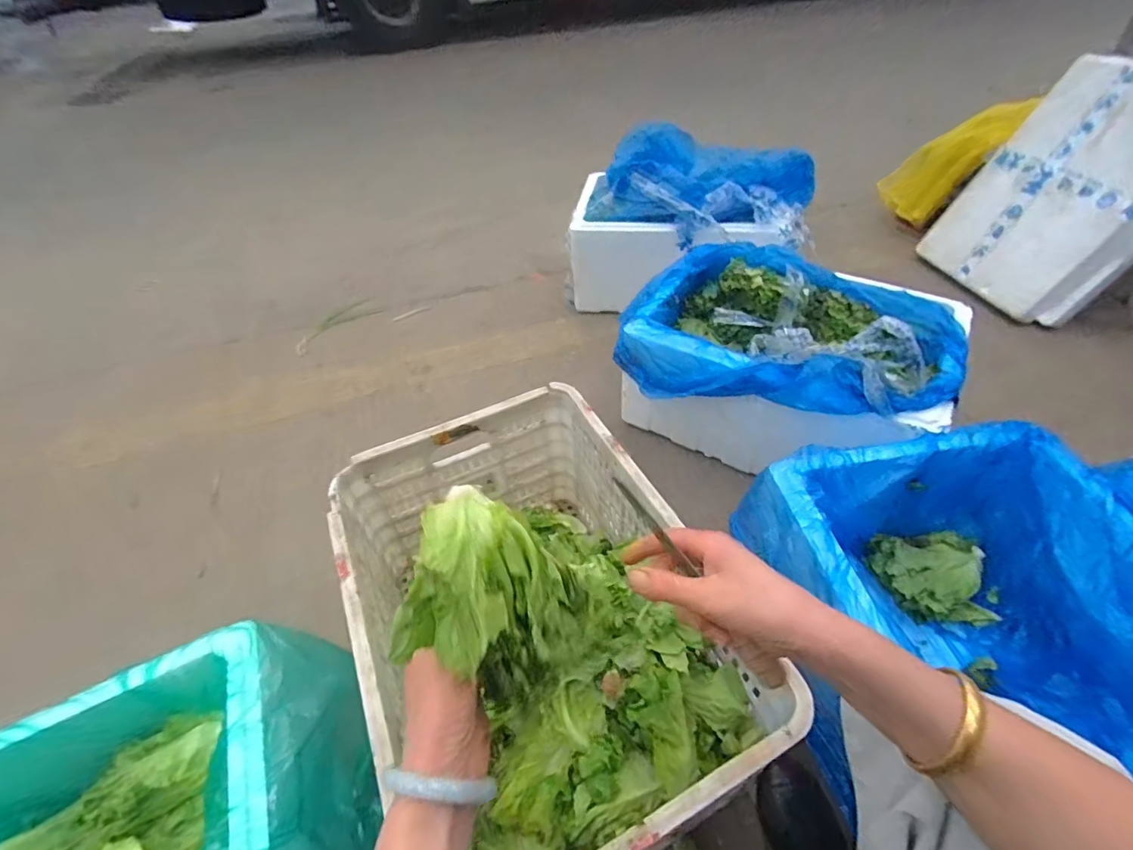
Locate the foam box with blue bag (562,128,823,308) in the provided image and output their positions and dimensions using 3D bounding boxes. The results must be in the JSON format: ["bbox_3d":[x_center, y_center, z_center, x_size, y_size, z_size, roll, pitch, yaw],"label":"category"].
[{"bbox_3d":[0.369,-0.646,1.545,0.666,0.416,0.444,8,47,12],"label":"foam box with blue bag"}]

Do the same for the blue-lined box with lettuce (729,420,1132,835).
[{"bbox_3d":[0.572,0.326,0.684,0.482,0.271,0.618,-11,46,-7],"label":"blue-lined box with lettuce"}]

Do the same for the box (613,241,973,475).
[{"bbox_3d":[0.452,-0.135,1.120,0.621,0.315,0.427,18,49,21],"label":"box"}]

